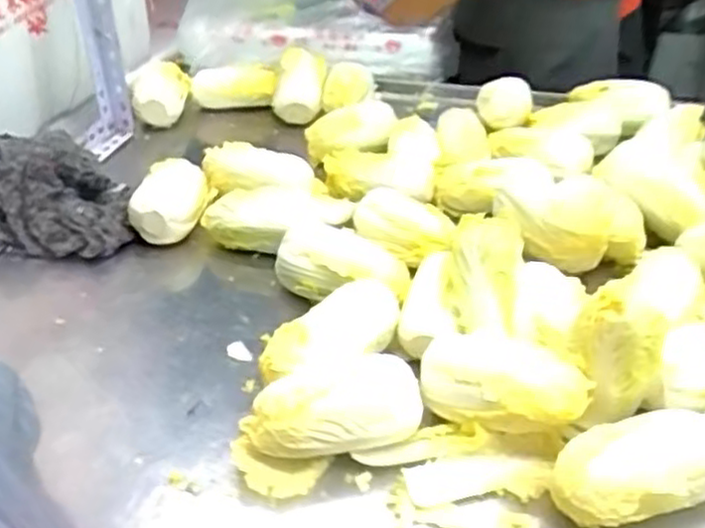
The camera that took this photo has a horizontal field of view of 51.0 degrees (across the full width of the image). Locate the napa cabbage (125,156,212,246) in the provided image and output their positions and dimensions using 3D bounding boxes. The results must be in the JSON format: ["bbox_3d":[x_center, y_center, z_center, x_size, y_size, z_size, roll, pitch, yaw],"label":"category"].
[{"bbox_3d":[-0.207,-0.074,0.850,0.080,0.064,0.107,2,35,2],"label":"napa cabbage"}]

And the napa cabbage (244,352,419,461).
[{"bbox_3d":[-0.014,0.114,0.586,0.142,0.077,0.063,-12,37,-18],"label":"napa cabbage"}]

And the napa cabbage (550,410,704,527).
[{"bbox_3d":[0.213,0.157,0.547,0.132,0.066,0.066,-11,36,-16],"label":"napa cabbage"}]

